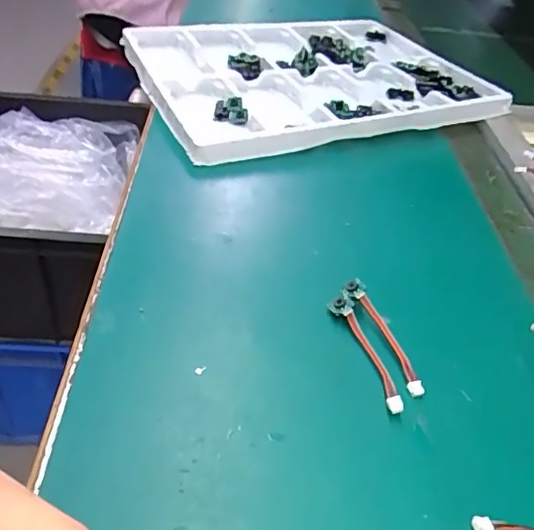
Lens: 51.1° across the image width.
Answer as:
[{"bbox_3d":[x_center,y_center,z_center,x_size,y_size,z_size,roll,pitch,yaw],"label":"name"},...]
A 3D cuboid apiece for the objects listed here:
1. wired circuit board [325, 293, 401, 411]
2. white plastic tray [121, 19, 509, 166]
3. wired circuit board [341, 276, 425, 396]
[{"bbox_3d":[0.061,0.053,0.344,0.015,0.012,0.089,-9,43,-19],"label":"wired circuit board"},{"bbox_3d":[0.048,-0.222,0.635,0.372,0.024,0.295,-12,44,-22],"label":"white plastic tray"},{"bbox_3d":[0.074,0.044,0.354,0.016,0.015,0.085,-14,45,-23],"label":"wired circuit board"}]

